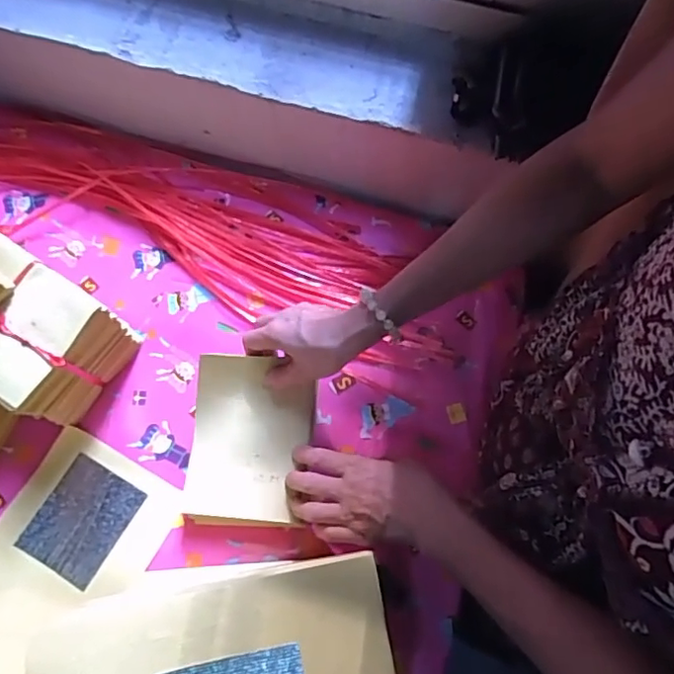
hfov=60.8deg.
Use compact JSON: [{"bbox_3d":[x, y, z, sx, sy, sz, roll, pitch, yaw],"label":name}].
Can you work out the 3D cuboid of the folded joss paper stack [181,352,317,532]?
[{"bbox_3d":[-0.085,0.101,0.561,0.113,0.025,0.157,7,81,-5],"label":"folded joss paper stack"}]

